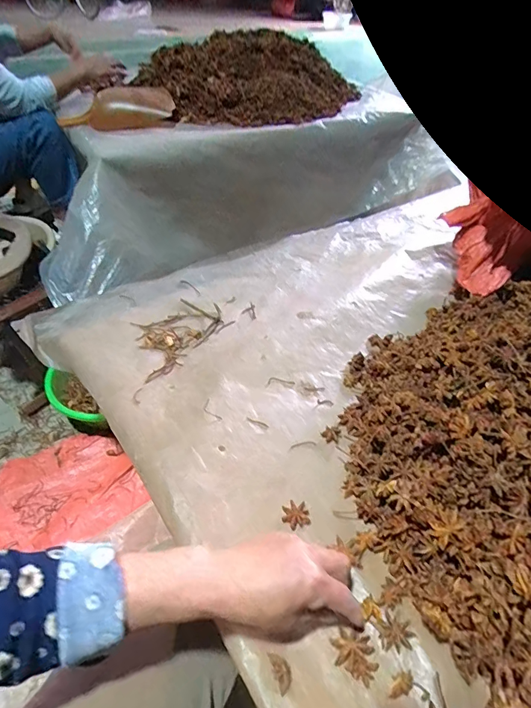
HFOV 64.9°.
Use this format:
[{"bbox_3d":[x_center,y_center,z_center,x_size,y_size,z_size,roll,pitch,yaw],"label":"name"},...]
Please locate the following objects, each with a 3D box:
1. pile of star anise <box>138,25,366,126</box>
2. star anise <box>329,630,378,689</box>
[{"bbox_3d":[-0.039,-0.908,1.359,0.577,0.175,0.600,20,45,18],"label":"pile of star anise"},{"bbox_3d":[0.077,0.254,0.356,0.039,0.012,0.033,21,47,19],"label":"star anise"}]

